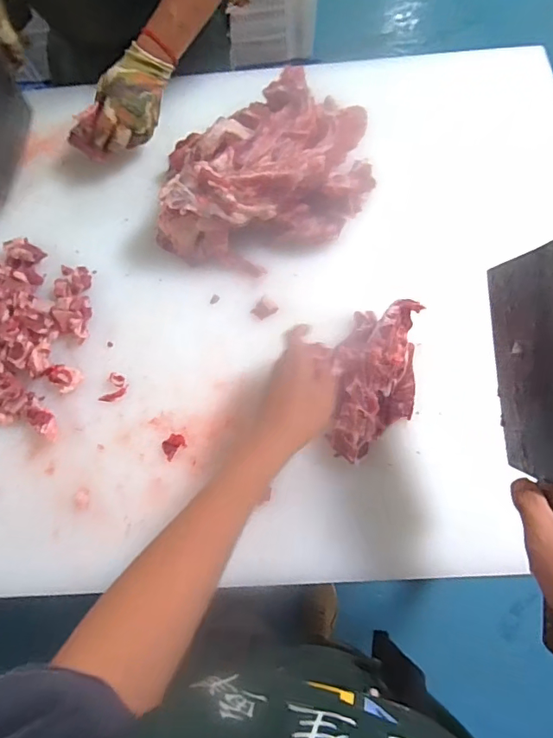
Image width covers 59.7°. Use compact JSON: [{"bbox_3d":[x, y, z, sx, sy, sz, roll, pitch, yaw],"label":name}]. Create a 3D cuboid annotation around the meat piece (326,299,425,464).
[{"bbox_3d":[0.120,0.013,0.570,0.098,0.064,0.184,5,74,1],"label":"meat piece"}]

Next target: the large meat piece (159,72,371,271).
[{"bbox_3d":[-0.029,-0.274,0.670,0.306,0.111,0.246,-23,73,-6],"label":"large meat piece"}]

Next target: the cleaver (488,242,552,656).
[{"bbox_3d":[0.231,0.073,0.428,0.016,0.117,0.341,-6,93,-2],"label":"cleaver"}]

